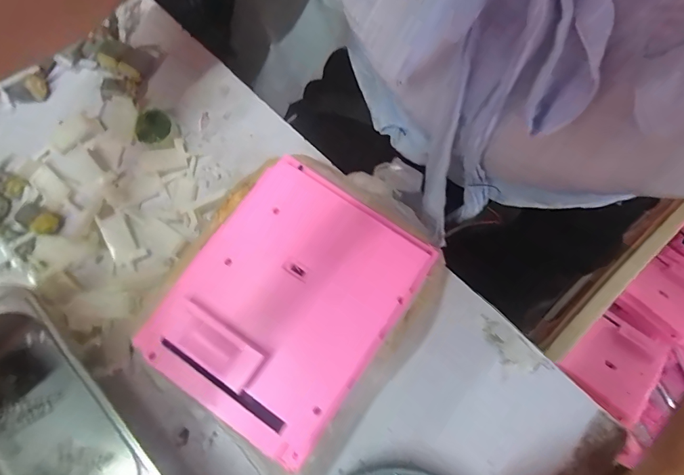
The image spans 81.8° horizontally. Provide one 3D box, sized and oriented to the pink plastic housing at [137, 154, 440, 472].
[{"bbox_3d":[-0.034,0.034,0.242,0.127,0.023,0.155,35,75,7],"label":"pink plastic housing"}]

